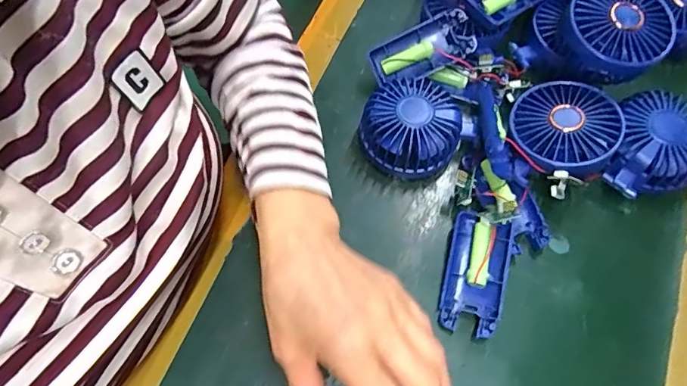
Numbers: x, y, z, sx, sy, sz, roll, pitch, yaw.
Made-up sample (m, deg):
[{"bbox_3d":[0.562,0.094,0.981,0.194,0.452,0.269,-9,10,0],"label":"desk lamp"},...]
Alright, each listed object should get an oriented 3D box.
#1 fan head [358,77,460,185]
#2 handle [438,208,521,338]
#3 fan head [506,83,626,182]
[{"bbox_3d":[0.056,-0.056,0.392,0.079,0.048,0.084,0,65,-1],"label":"fan head"},{"bbox_3d":[0.103,0.060,0.347,0.046,0.021,0.092,7,80,21],"label":"handle"},{"bbox_3d":[0.184,-0.051,0.379,0.086,0.042,0.086,-5,61,10],"label":"fan head"}]

